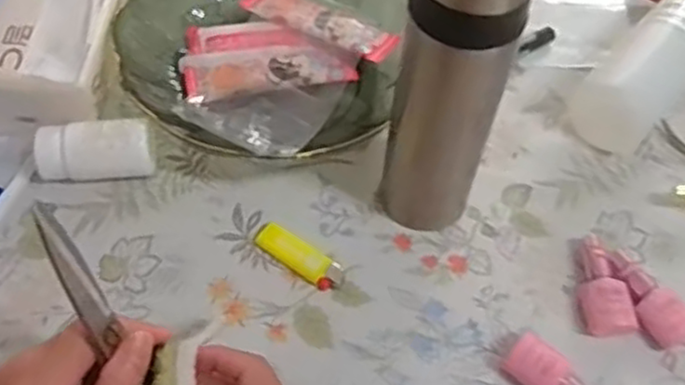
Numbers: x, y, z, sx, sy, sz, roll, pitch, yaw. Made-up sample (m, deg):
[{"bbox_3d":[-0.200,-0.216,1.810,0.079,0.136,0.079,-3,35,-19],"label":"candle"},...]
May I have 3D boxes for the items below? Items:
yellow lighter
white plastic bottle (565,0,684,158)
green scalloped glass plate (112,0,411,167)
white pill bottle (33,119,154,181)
[{"bbox_3d":[-0.030,0.043,0.498,0.067,0.008,0.023,34,62,18],"label":"yellow lighter"},{"bbox_3d":[0.269,-0.120,0.591,0.061,0.060,0.211,38,63,20],"label":"white plastic bottle"},{"bbox_3d":[-0.058,-0.124,0.583,0.230,0.048,0.214,1,57,-2],"label":"green scalloped glass plate"},{"bbox_3d":[-0.177,-0.026,0.516,0.080,0.042,0.035,-10,58,-9],"label":"white pill bottle"}]

